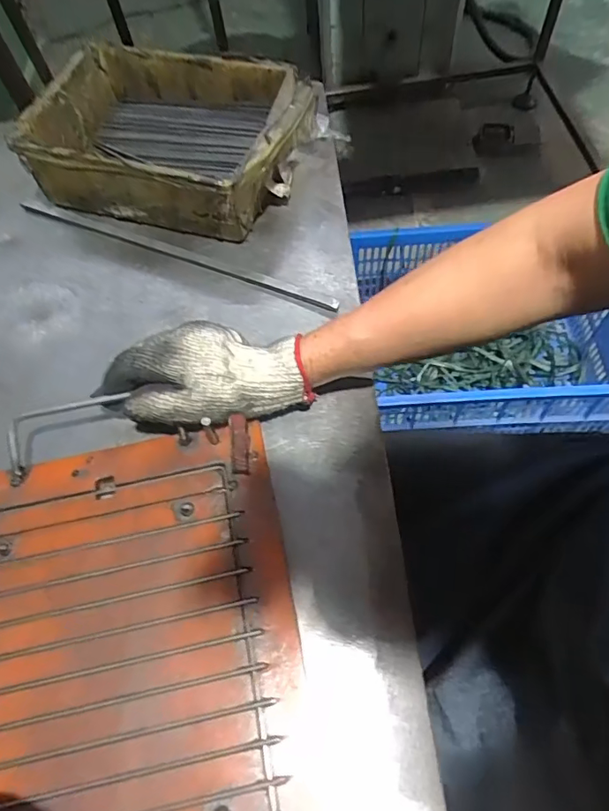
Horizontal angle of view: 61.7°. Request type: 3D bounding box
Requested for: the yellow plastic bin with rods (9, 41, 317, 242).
[{"bbox_3d":[-0.137,-0.272,0.524,0.254,0.079,0.179,16,65,13],"label":"yellow plastic bin with rods"}]

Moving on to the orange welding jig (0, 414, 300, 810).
[{"bbox_3d":[-0.127,0.166,0.325,0.240,0.025,0.301,-12,61,-3],"label":"orange welding jig"}]

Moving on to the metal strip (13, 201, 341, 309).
[{"bbox_3d":[-0.136,-0.150,0.502,0.358,0.006,0.009,20,66,15],"label":"metal strip"}]

